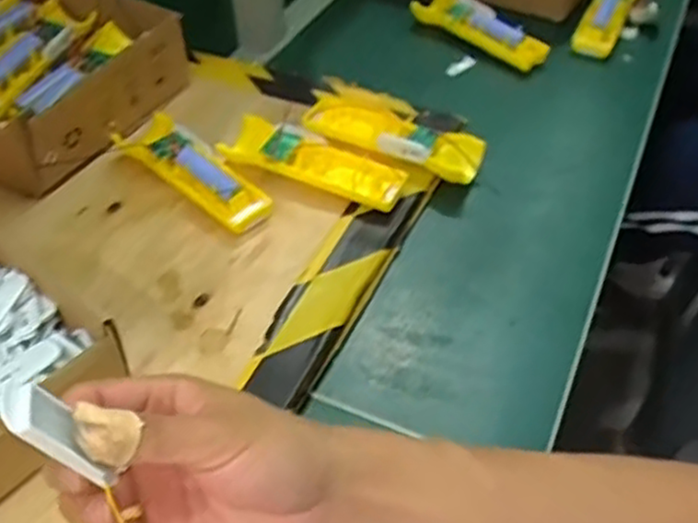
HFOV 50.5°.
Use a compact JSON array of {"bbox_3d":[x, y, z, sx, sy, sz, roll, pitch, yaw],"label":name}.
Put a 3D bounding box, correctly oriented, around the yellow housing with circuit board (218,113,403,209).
[{"bbox_3d":[-0.030,-0.087,0.639,0.160,0.023,0.054,20,48,19],"label":"yellow housing with circuit board"}]

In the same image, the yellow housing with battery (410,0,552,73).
[{"bbox_3d":[0.146,-0.259,0.829,0.161,0.047,0.025,28,51,25],"label":"yellow housing with battery"}]

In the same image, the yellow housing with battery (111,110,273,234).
[{"bbox_3d":[-0.131,-0.080,0.626,0.158,0.027,0.050,34,54,29],"label":"yellow housing with battery"}]

